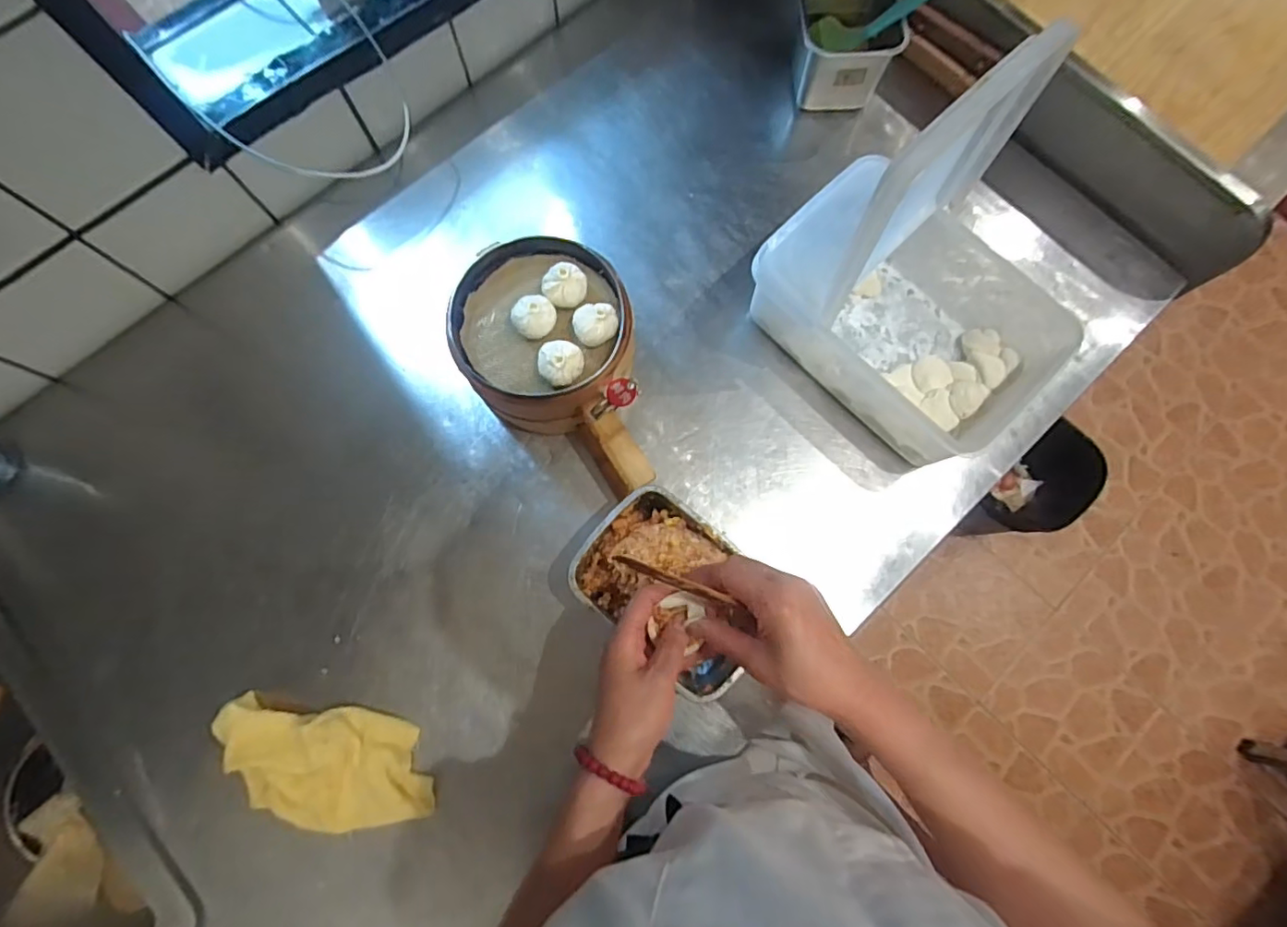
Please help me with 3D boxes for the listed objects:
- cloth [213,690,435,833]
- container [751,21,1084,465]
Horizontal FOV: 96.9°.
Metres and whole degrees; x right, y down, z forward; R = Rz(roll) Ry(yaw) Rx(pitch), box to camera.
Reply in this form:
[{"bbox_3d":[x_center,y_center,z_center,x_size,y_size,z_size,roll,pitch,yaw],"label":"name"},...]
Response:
[{"bbox_3d":[-0.305,0.294,0.548,0.200,0.044,0.108,5,77,1],"label":"cloth"},{"bbox_3d":[0.279,-0.179,0.517,0.218,0.311,0.293,-42,80,-9],"label":"container"}]

